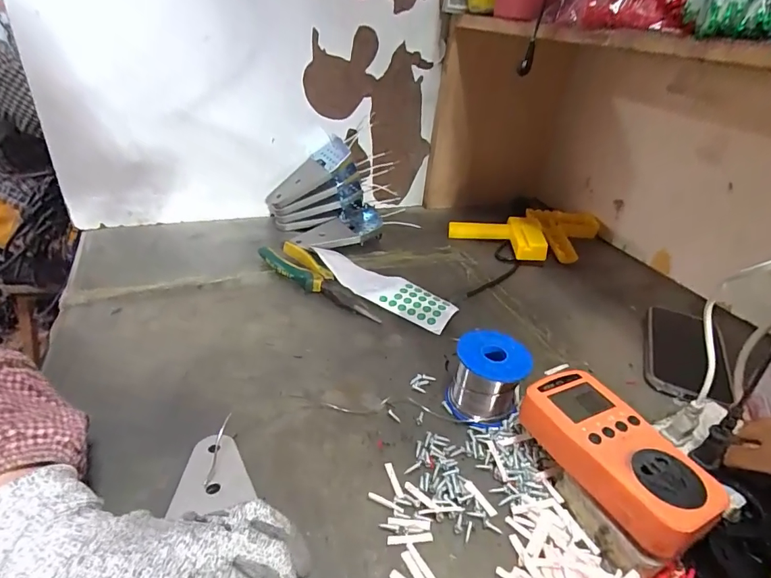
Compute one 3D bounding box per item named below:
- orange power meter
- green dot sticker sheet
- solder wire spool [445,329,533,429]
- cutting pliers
[{"bbox_3d":[0.160,0.114,0.304,0.061,0.032,0.125,-13,37,-26],"label":"orange power meter"},{"bbox_3d":[-0.006,-0.006,0.538,0.192,0.029,0.059,23,37,24],"label":"green dot sticker sheet"},{"bbox_3d":[0.090,0.080,0.385,0.060,0.061,0.059,4,33,-3],"label":"solder wire spool"},{"bbox_3d":[-0.087,-0.009,0.529,0.048,0.024,0.185,-23,43,-37],"label":"cutting pliers"}]

